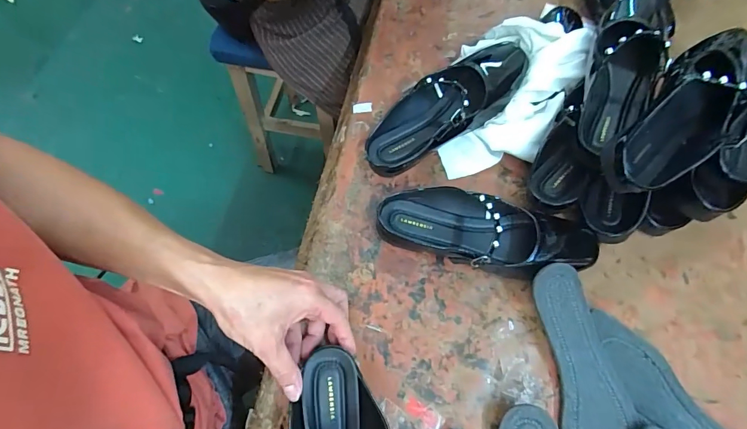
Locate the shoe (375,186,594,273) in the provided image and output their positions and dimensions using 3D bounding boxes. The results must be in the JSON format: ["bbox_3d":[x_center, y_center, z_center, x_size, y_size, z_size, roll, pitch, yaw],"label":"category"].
[{"bbox_3d":[0.127,0.020,0.439,0.243,0.052,0.094,11,66,1],"label":"shoe"}]

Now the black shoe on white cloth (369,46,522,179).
[{"bbox_3d":[0.096,-0.133,0.500,0.244,0.057,0.084,-30,71,-15],"label":"black shoe on white cloth"}]

